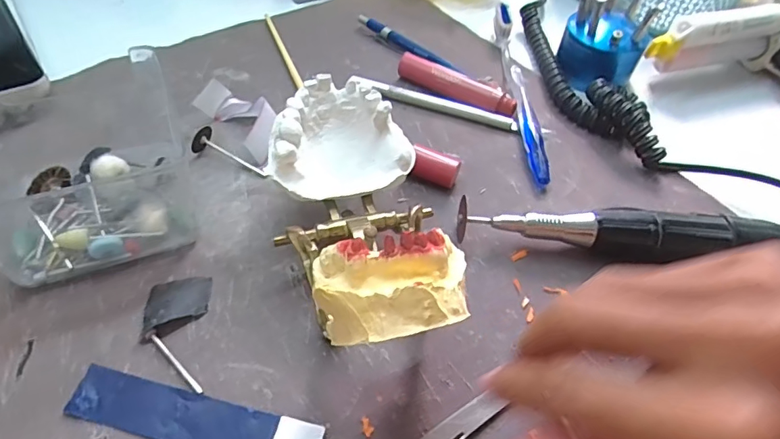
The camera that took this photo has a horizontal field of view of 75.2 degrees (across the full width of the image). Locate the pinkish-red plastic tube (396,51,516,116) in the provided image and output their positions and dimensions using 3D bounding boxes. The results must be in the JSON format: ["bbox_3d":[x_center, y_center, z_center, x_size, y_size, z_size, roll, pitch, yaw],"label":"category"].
[{"bbox_3d":[0.045,-0.092,0.352,0.088,0.017,0.015,30,54,17],"label":"pinkish-red plastic tube"}]

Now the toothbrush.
[{"bbox_3d":[0.089,-0.094,0.356,0.012,0.020,0.181,2,51,-4],"label":"toothbrush"}]

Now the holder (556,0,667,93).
[{"bbox_3d":[0.159,-0.138,0.369,0.058,0.068,0.056,24,52,14],"label":"holder"}]

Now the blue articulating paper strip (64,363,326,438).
[{"bbox_3d":[-0.079,0.082,0.205,0.102,0.004,0.021,13,51,5],"label":"blue articulating paper strip"}]

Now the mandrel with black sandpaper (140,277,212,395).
[{"bbox_3d":[-0.097,0.050,0.228,0.027,0.007,0.057,-3,51,-8],"label":"mandrel with black sandpaper"}]

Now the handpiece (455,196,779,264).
[{"bbox_3d":[0.121,0.007,0.269,0.166,0.030,0.027,10,50,2],"label":"handpiece"}]

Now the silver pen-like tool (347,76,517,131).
[{"bbox_3d":[0.028,-0.079,0.343,0.115,0.009,0.008,16,51,7],"label":"silver pen-like tool"}]

